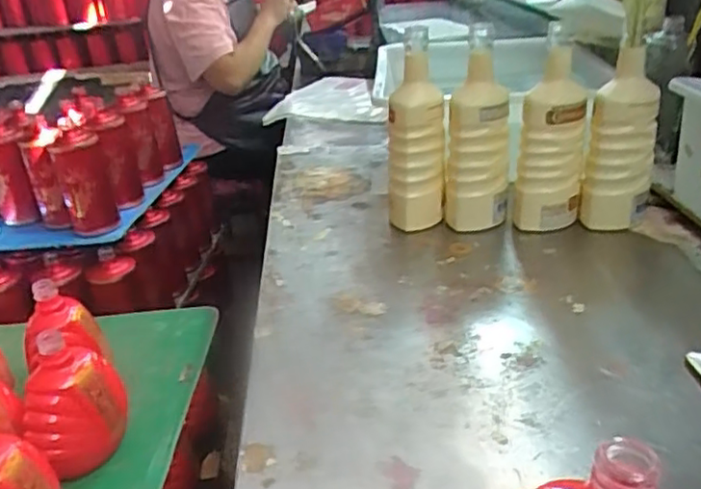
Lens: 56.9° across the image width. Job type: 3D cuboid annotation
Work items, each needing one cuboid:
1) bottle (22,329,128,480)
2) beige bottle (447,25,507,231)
[{"bbox_3d":[-0.326,0.180,0.757,0.108,0.155,0.099,-17,29,-20],"label":"bottle"},{"bbox_3d":[0.170,-0.135,0.865,0.083,0.249,0.080,1,26,10],"label":"beige bottle"}]

